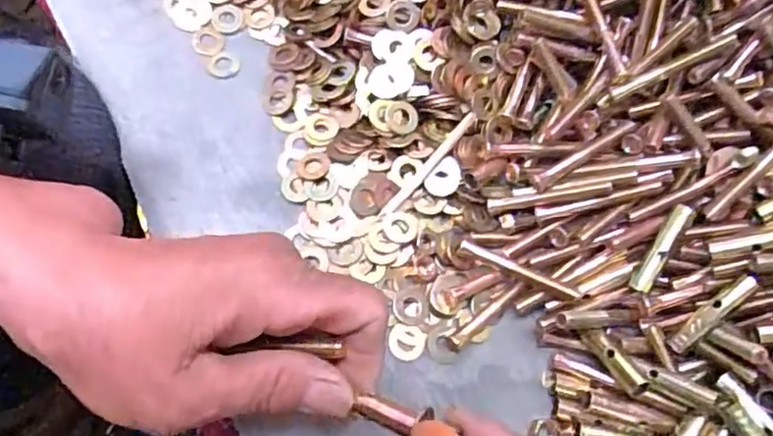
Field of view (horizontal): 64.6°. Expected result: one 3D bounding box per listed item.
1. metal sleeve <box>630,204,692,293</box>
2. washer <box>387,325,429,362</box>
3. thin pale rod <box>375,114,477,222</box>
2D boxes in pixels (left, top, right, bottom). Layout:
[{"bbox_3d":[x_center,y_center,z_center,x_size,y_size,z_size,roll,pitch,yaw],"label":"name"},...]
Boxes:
[{"bbox_3d":[0.123,0.014,0.274,0.009,0.004,0.042,28,96,8],"label":"metal sleeve"},{"bbox_3d":[0.009,0.056,0.273,0.017,0.004,0.015,10,69,-3],"label":"washer"},{"bbox_3d":[0.020,-0.026,0.297,0.006,0.004,0.071,39,70,8],"label":"thin pale rod"}]

